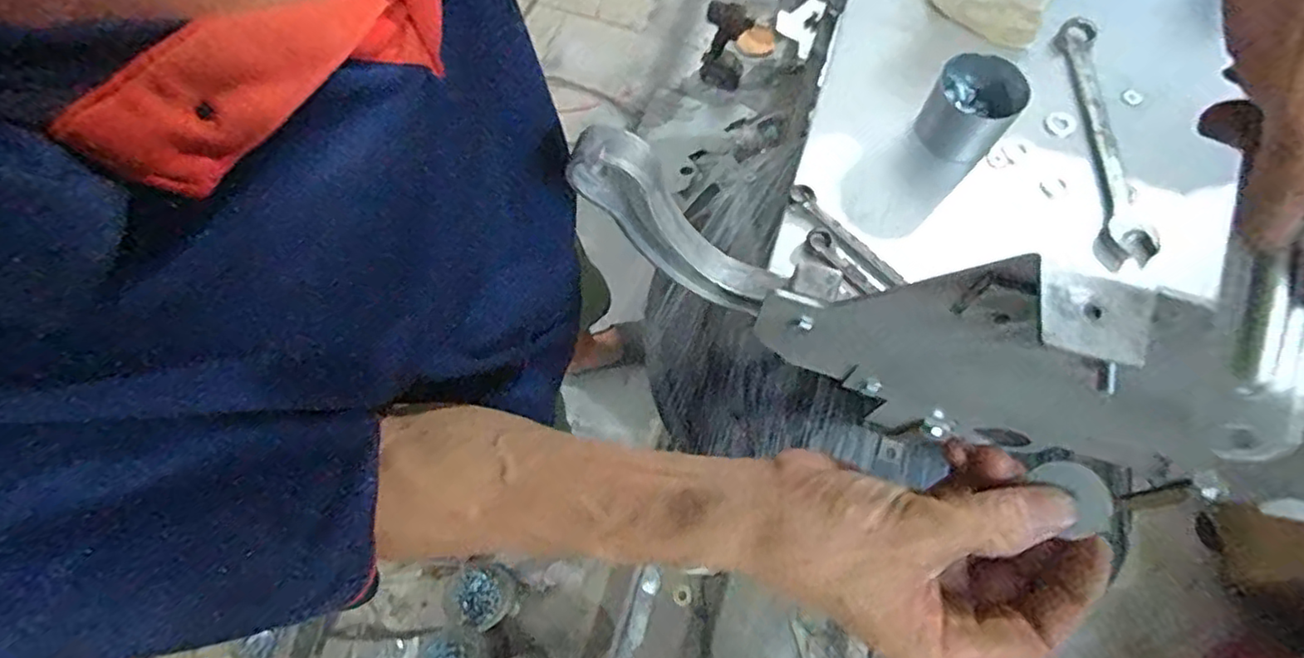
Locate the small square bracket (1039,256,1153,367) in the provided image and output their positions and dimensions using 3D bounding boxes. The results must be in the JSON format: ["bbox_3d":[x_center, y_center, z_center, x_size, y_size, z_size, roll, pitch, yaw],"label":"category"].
[{"bbox_3d":[0.175,-0.006,0.254,0.041,0.004,0.037,18,68,8],"label":"small square bracket"}]

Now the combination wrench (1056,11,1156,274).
[{"bbox_3d":[0.359,-0.154,0.510,0.036,0.018,0.225,4,67,1],"label":"combination wrench"}]

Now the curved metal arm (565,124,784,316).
[{"bbox_3d":[0.012,-0.058,0.396,0.065,0.169,0.023,-1,59,45],"label":"curved metal arm"}]

